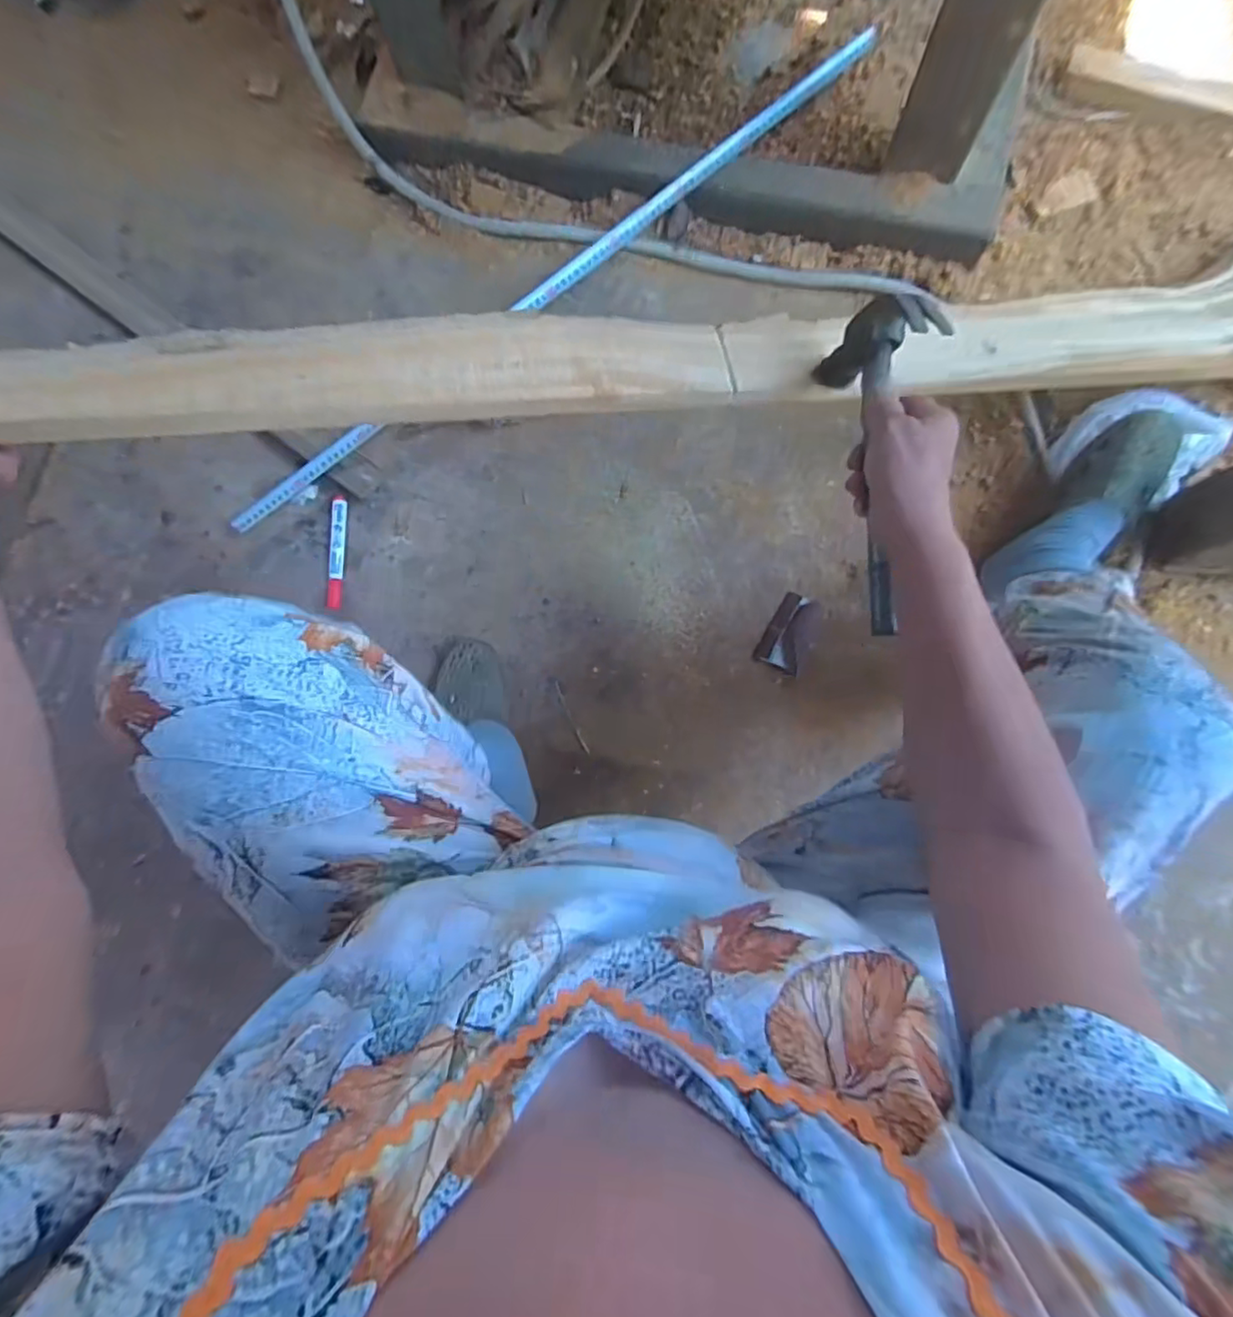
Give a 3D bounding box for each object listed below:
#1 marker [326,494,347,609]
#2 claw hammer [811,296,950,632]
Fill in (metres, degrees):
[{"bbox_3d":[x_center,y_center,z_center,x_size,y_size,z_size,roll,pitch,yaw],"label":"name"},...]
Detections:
[{"bbox_3d":[-0.355,-0.136,0.773,0.017,0.019,0.144,2,81,4],"label":"marker"},{"bbox_3d":[0.189,-0.136,0.447,0.049,0.114,0.233,0,92,3],"label":"claw hammer"}]

